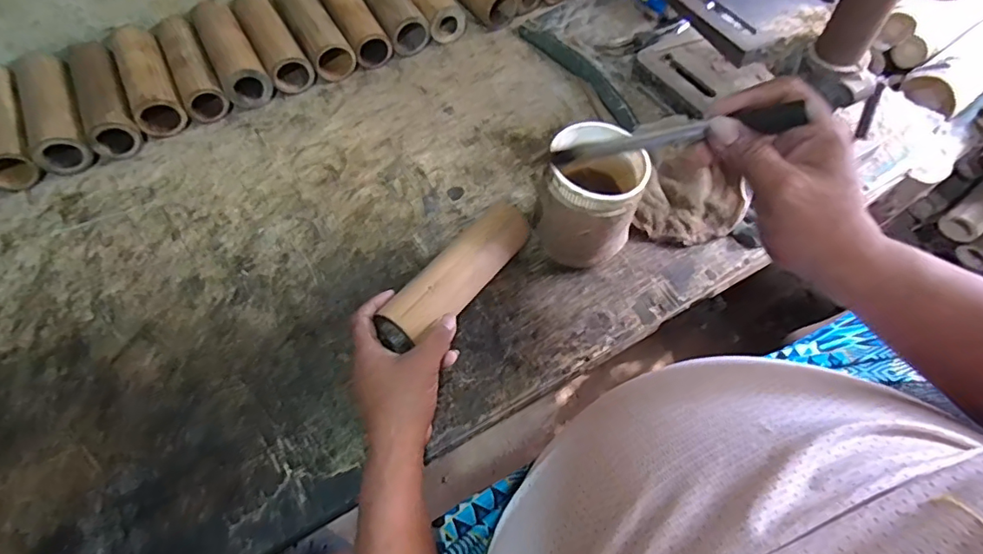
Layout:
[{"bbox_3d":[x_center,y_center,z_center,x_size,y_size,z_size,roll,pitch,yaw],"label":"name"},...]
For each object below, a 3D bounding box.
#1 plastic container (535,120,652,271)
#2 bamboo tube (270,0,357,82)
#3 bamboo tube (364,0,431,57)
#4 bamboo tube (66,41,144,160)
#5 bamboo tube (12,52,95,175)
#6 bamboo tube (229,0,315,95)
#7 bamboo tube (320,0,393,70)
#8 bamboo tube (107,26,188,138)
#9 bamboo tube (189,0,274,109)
[{"bbox_3d":[0.100,-0.078,0.539,0.097,0.123,0.096,1,60,-1],"label":"plastic container"},{"bbox_3d":[-0.257,-0.350,0.738,0.059,0.055,0.179,-28,64,-16],"label":"bamboo tube"},{"bbox_3d":[-0.155,-0.398,0.763,0.058,0.061,0.176,-26,63,-15],"label":"bamboo tube"},{"bbox_3d":[-0.489,-0.230,0.660,0.052,0.050,0.192,-26,63,-15],"label":"bamboo tube"},{"bbox_3d":[-0.539,-0.208,0.646,0.060,0.051,0.194,-26,63,-16],"label":"bamboo tube"},{"bbox_3d":[-0.303,-0.326,0.718,0.055,0.053,0.181,-28,64,-16],"label":"bamboo tube"},{"bbox_3d":[-0.207,-0.374,0.754,0.056,0.053,0.185,-26,63,-16],"label":"bamboo tube"},{"bbox_3d":[-0.443,-0.258,0.675,0.058,0.051,0.181,-26,63,-16],"label":"bamboo tube"},{"bbox_3d":[-0.352,-0.304,0.704,0.055,0.051,0.187,-26,63,-16],"label":"bamboo tube"}]

